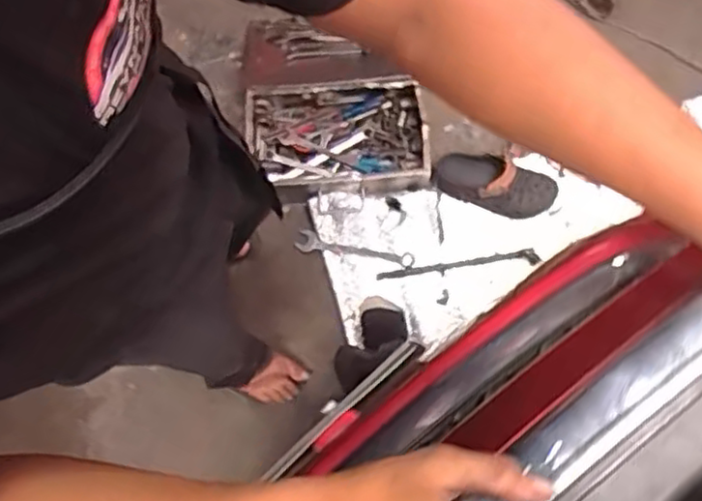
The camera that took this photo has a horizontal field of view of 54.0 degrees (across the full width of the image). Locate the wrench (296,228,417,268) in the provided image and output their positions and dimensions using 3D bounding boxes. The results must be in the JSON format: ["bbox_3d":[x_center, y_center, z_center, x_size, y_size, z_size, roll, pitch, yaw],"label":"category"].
[{"bbox_3d":[0.009,-0.001,1.544,0.266,0.009,0.047,10,72,5],"label":"wrench"}]

